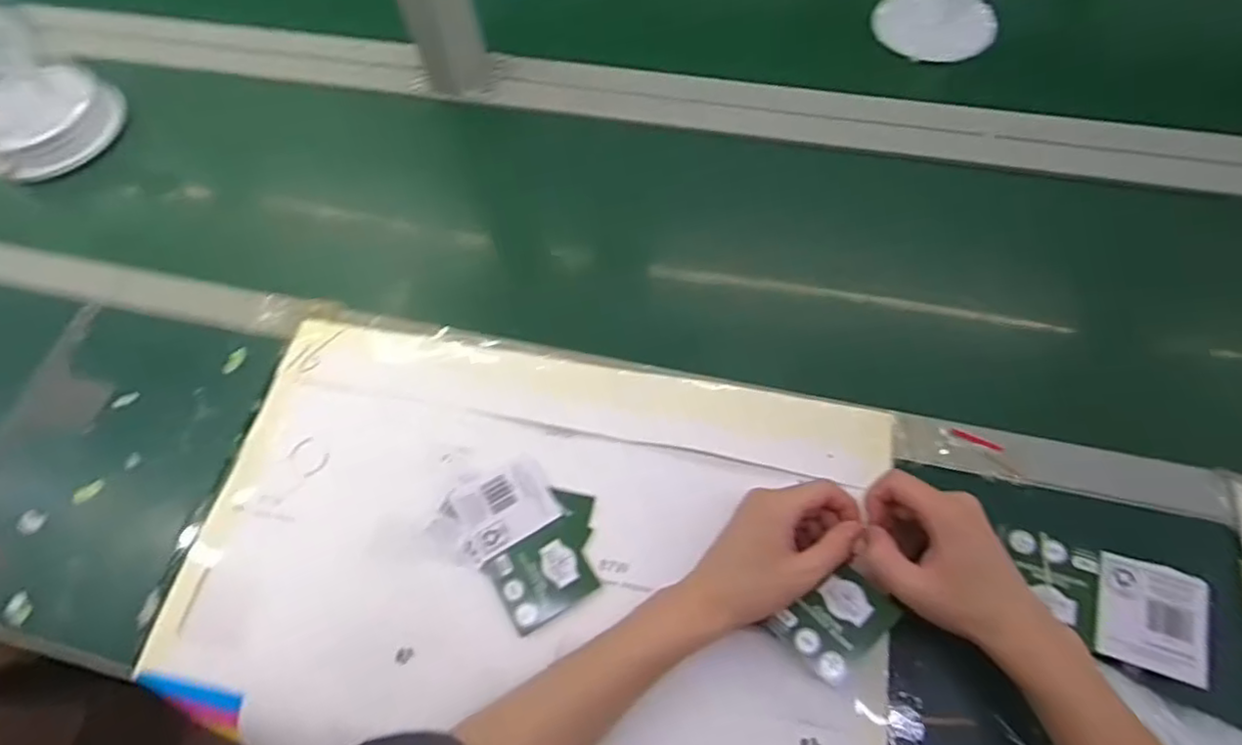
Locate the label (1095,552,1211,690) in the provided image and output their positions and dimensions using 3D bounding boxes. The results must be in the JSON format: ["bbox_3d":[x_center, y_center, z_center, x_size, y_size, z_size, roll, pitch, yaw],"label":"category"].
[{"bbox_3d":[0.361,0.165,0.448,0.067,0.008,0.075,19,65,14],"label":"label"}]

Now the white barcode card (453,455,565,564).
[{"bbox_3d":[-0.094,0.108,0.530,0.079,0.004,0.063,-27,67,-9],"label":"white barcode card"}]

